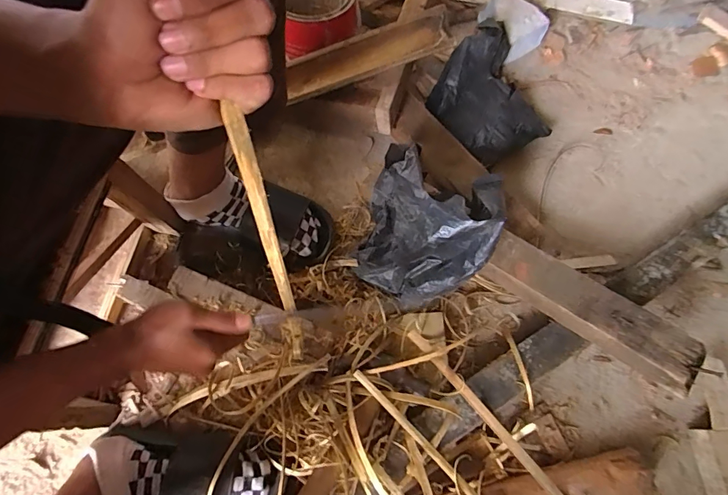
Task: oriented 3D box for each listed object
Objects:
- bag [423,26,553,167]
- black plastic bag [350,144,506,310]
[{"bbox_3d":[0.209,-0.271,0.752,0.160,0.104,0.223,-23,72,-9],"label":"bag"},{"bbox_3d":[0.086,-0.038,0.582,0.169,0.144,0.208,13,70,4],"label":"black plastic bag"}]

